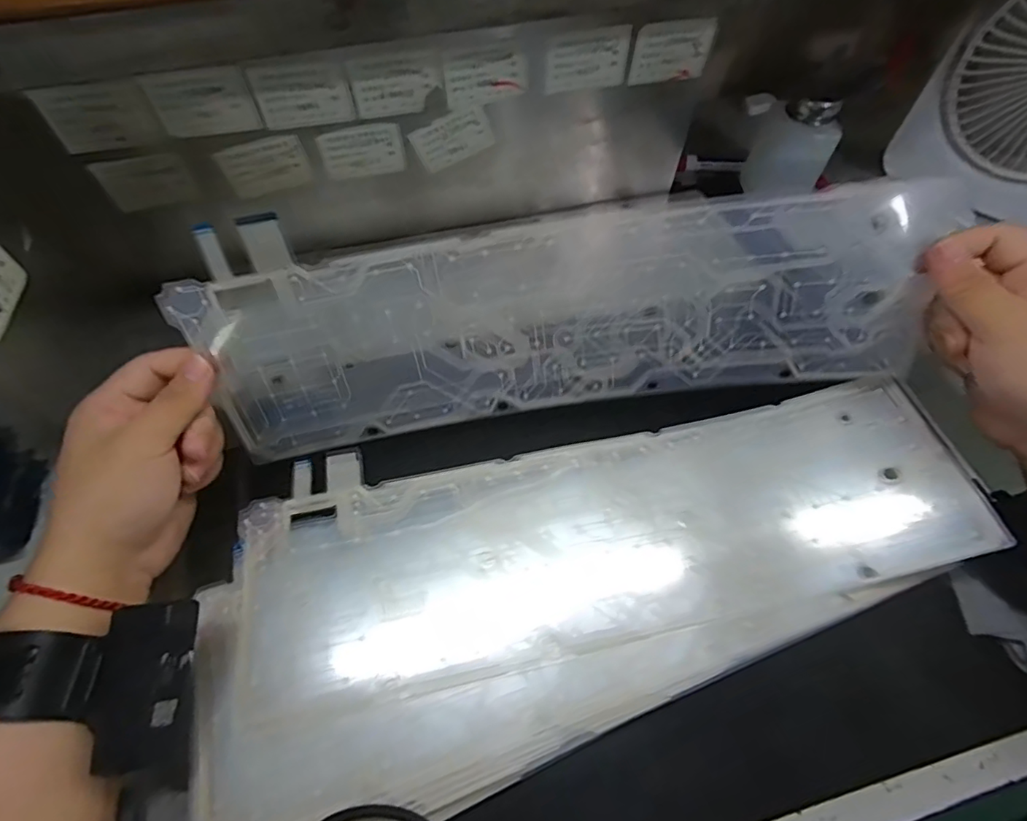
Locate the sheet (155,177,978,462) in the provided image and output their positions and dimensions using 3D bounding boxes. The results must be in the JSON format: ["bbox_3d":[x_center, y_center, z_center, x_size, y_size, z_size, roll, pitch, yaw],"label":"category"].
[{"bbox_3d":[0.032,-0.053,0.316,0.414,0.130,0.024,-7,34,-1],"label":"sheet"}]

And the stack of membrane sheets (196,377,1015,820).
[{"bbox_3d":[0.050,0.086,0.306,0.436,0.025,0.180,-13,61,-7],"label":"stack of membrane sheets"}]

